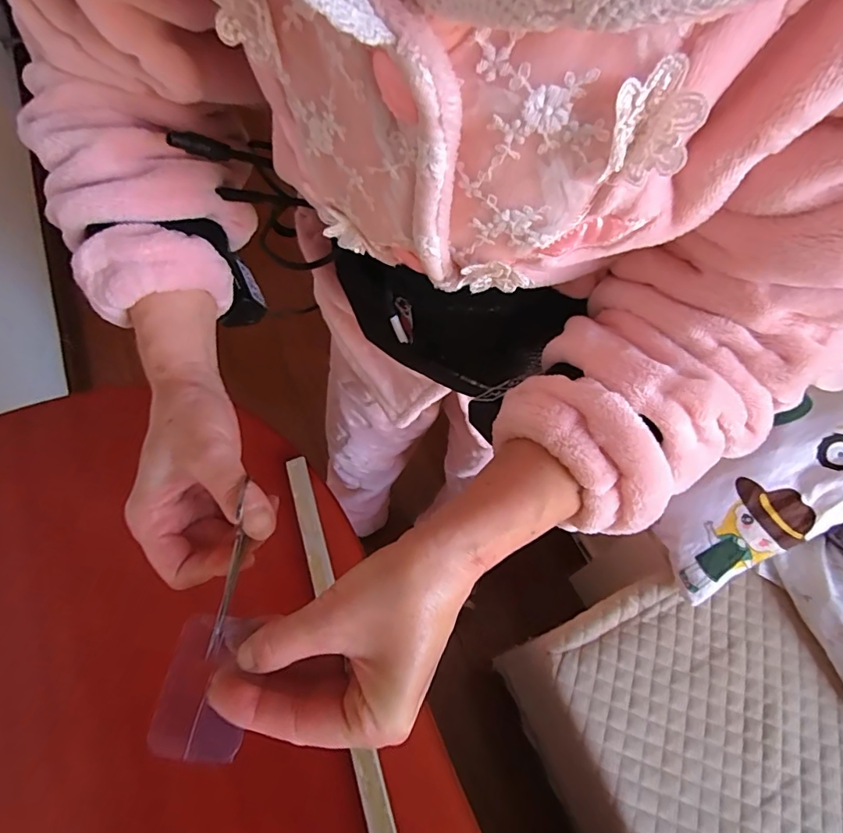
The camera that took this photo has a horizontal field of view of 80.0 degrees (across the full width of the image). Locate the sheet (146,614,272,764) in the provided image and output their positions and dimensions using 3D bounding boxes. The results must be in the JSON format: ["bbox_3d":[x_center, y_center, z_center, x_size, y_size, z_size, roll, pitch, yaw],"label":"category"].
[{"bbox_3d":[-0.095,0.119,0.224,0.036,0.005,0.057,11,55,-10],"label":"sheet"}]

